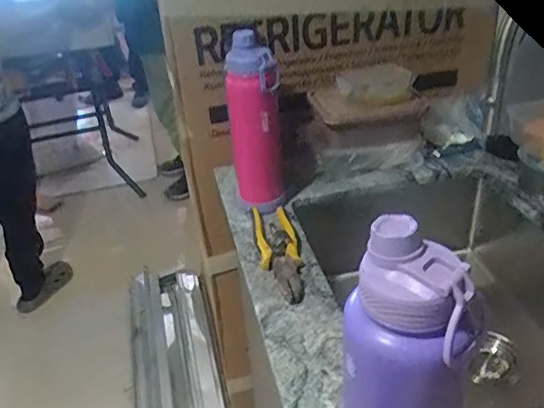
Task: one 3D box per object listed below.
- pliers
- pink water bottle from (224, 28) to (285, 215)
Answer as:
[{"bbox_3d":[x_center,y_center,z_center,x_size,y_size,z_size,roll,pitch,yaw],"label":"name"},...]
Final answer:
[{"bbox_3d":[0.011,0.068,0.819,0.060,0.026,0.203,-8,32,-4],"label":"pliers"},{"bbox_3d":[-0.024,-0.114,0.867,0.078,0.283,0.068,-8,32,-5],"label":"pink water bottle"}]

